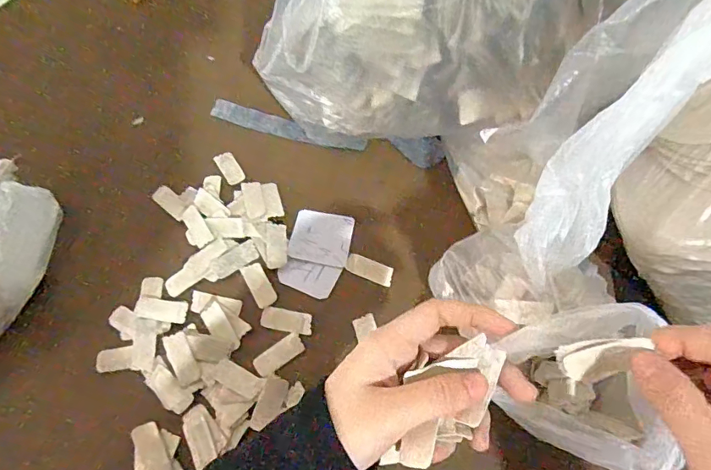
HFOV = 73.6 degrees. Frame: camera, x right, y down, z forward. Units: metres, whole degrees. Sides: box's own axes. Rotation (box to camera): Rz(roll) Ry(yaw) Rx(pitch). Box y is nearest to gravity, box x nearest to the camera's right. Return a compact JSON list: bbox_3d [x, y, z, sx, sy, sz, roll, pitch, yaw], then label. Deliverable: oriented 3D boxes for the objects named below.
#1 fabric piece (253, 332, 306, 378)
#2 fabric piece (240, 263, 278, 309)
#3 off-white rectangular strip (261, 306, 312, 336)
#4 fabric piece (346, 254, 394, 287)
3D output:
[{"bbox_3d":[-0.061,0.095,0.377,0.041,0.005,0.018,-37,68,-15],"label":"fabric piece"},{"bbox_3d":[-0.083,0.042,0.408,0.018,0.004,0.041,-29,66,-12],"label":"fabric piece"},{"bbox_3d":[-0.057,0.071,0.395,0.042,0.004,0.019,9,64,6],"label":"off-white rectangular strip"},{"bbox_3d":[0.012,0.029,0.412,0.042,0.004,0.018,21,66,11],"label":"fabric piece"}]

